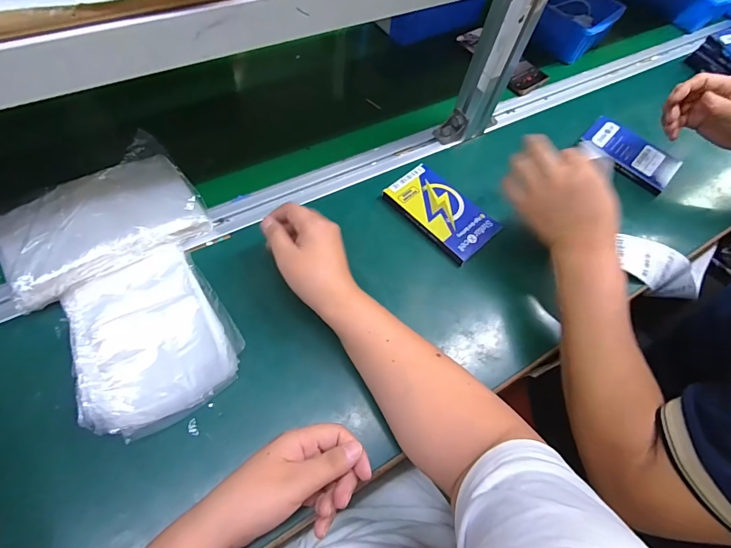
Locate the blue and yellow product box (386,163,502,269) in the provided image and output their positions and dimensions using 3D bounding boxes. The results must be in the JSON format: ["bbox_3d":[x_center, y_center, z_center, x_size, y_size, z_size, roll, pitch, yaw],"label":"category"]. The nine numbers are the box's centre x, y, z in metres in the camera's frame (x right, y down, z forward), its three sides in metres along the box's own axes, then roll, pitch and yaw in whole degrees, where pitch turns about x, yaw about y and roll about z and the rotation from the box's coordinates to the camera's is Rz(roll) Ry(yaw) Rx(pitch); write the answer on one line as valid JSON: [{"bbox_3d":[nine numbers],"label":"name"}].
[{"bbox_3d":[0.094,-0.079,0.480,0.079,0.011,0.133,-39,72,-23],"label":"blue and yellow product box"}]

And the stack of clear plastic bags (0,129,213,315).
[{"bbox_3d":[-0.279,-0.058,0.410,0.189,0.046,0.129,-33,70,-21],"label":"stack of clear plastic bags"}]

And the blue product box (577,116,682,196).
[{"bbox_3d":[0.391,-0.179,0.569,0.132,0.017,0.089,40,65,15],"label":"blue product box"}]

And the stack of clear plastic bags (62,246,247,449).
[{"bbox_3d":[-0.208,0.061,0.371,0.136,0.017,0.163,-31,69,-21],"label":"stack of clear plastic bags"}]

